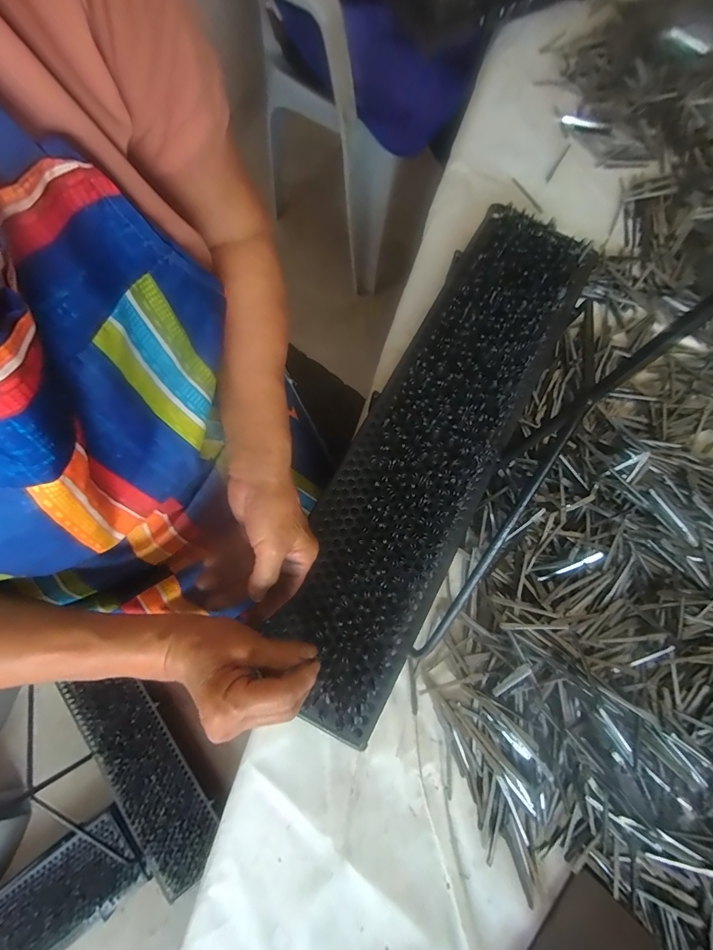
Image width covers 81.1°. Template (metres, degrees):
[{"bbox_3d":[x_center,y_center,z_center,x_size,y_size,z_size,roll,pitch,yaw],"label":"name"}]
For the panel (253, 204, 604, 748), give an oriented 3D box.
[{"bbox_3d":[0.083,-0.044,0.432,0.141,0.028,0.575,25,78,8],"label":"panel"}]

